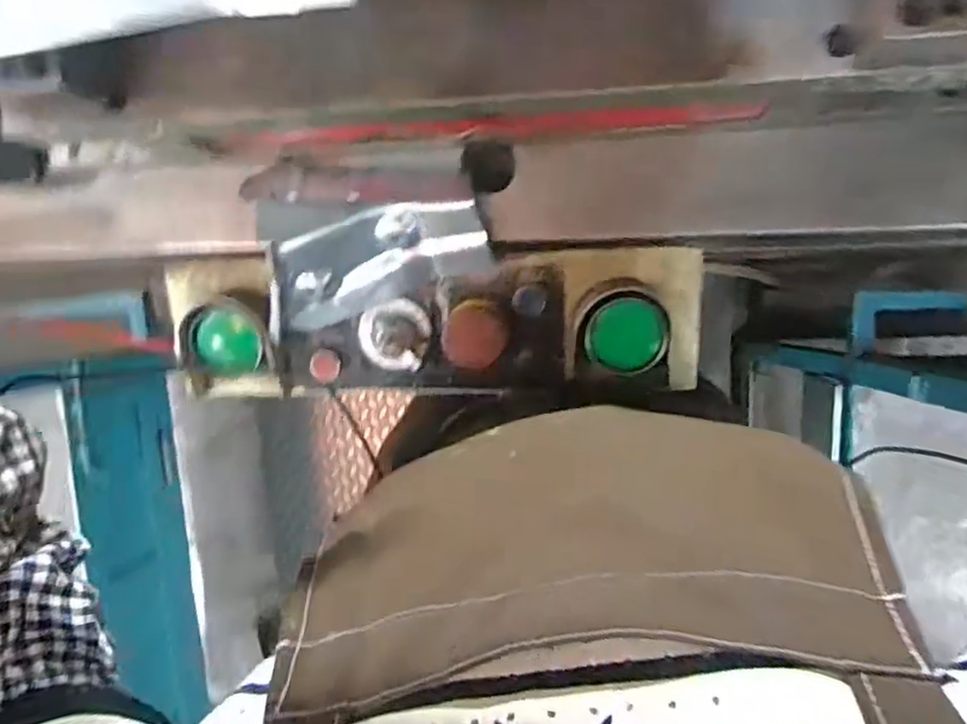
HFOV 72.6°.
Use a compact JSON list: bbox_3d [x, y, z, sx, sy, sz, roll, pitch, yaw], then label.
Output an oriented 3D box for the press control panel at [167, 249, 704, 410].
[{"bbox_3d":[-0.056,-0.030,0.595,0.498,0.127,0.134,0,96,6],"label":"press control panel"}]

